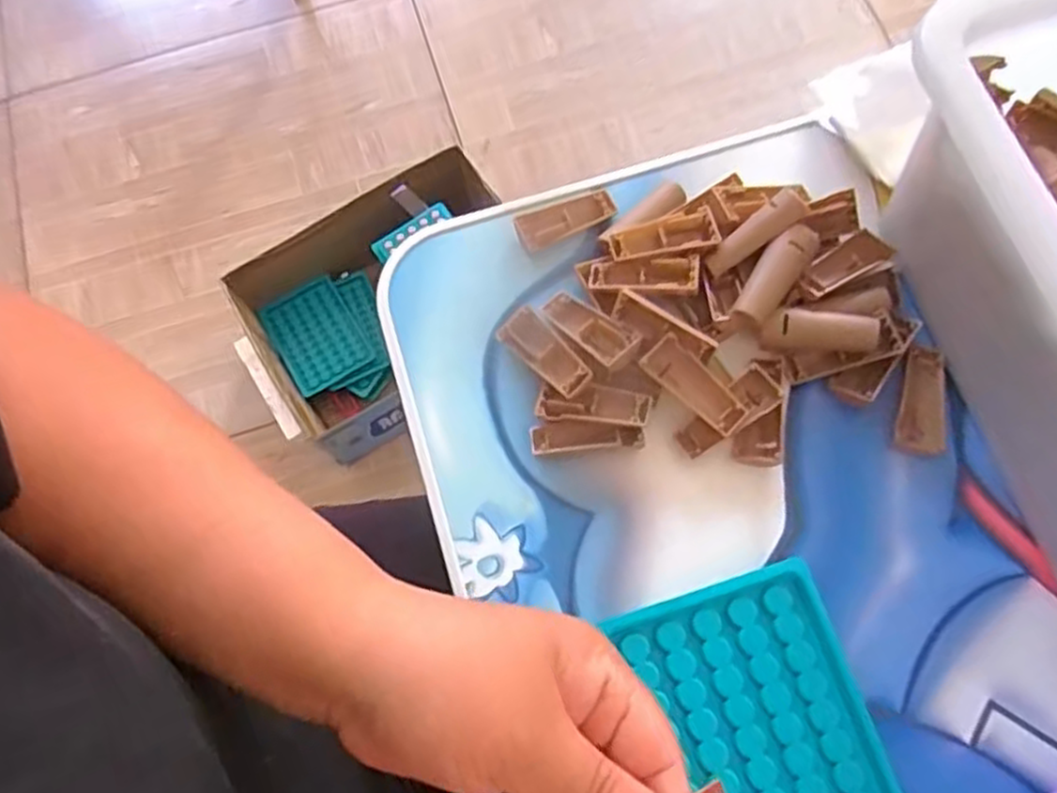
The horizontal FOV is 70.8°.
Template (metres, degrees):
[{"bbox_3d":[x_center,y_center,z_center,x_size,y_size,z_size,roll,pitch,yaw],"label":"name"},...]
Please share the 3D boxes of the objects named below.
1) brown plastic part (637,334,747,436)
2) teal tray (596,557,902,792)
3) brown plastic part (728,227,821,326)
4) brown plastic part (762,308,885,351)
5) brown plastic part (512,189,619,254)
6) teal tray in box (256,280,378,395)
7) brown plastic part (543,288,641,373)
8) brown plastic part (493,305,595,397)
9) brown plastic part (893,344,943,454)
[{"bbox_3d":[0.074,-0.004,0.332,0.018,0.015,0.050,-44,75,-10],"label":"brown plastic part"},{"bbox_3d":[0.091,0.140,0.290,0.089,0.015,0.130,-18,72,-3],"label":"teal tray"},{"bbox_3d":[0.112,-0.054,0.337,0.017,0.015,0.050,37,91,9],"label":"brown plastic part"},{"bbox_3d":[0.130,-0.029,0.335,0.050,0.016,0.016,4,72,4],"label":"brown plastic part"},{"bbox_3d":[0.018,-0.088,0.368,0.049,0.007,0.021,-25,73,-5],"label":"brown plastic part"},{"bbox_3d":[-0.251,-0.072,0.883,0.094,0.020,0.124,-32,73,-7],"label":"teal tray in box"},{"bbox_3d":[0.028,-0.032,0.343,0.049,0.006,0.021,38,78,27],"label":"brown plastic part"},{"bbox_3d":[0.007,-0.020,0.339,0.019,0.007,0.050,-41,63,-10],"label":"brown plastic part"},{"bbox_3d":[0.175,0.002,0.333,0.020,0.006,0.048,10,73,6],"label":"brown plastic part"}]

